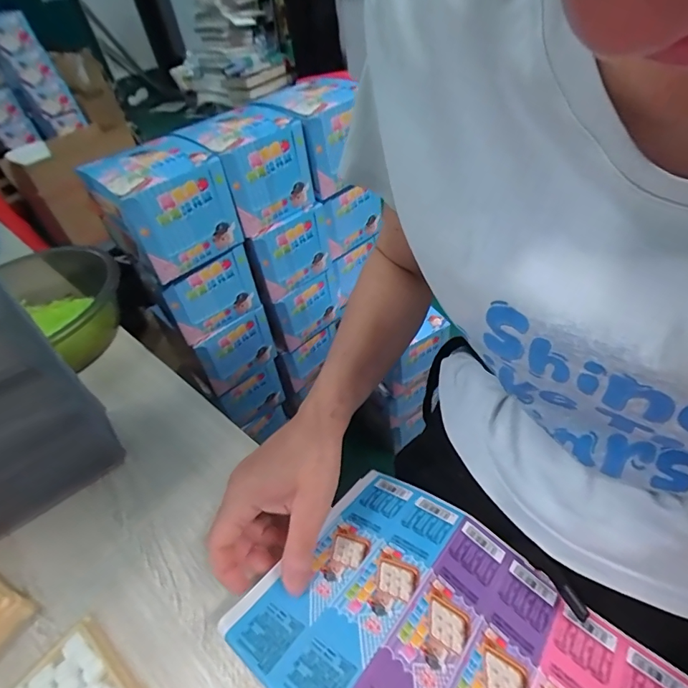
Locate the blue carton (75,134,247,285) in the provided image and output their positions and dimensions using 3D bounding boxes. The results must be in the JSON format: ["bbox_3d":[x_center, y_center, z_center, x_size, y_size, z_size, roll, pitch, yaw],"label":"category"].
[{"bbox_3d":[-0.256,-0.197,0.602,0.132,0.132,0.152,29,56,33],"label":"blue carton"}]

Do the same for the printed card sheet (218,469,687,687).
[{"bbox_3d":[0.098,0.206,0.239,0.317,0.024,0.169,29,37,27],"label":"printed card sheet"}]

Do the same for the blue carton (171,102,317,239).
[{"bbox_3d":[-0.149,-0.288,0.674,0.147,0.131,0.157,-32,48,-21],"label":"blue carton"}]

